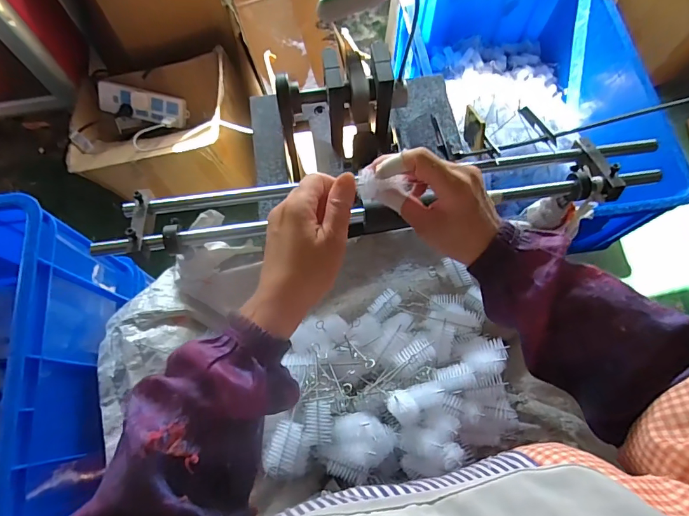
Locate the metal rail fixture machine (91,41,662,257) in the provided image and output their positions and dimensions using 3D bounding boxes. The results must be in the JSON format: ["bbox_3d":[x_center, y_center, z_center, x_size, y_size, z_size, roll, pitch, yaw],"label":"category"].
[{"bbox_3d":[0.044,-0.154,0.567,0.633,0.141,0.283,-7,70,-2],"label":"metal rail fixture machine"}]

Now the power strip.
[{"bbox_3d":[-0.555,-0.423,1.174,0.236,0.082,0.031,13,28,-2],"label":"power strip"}]

